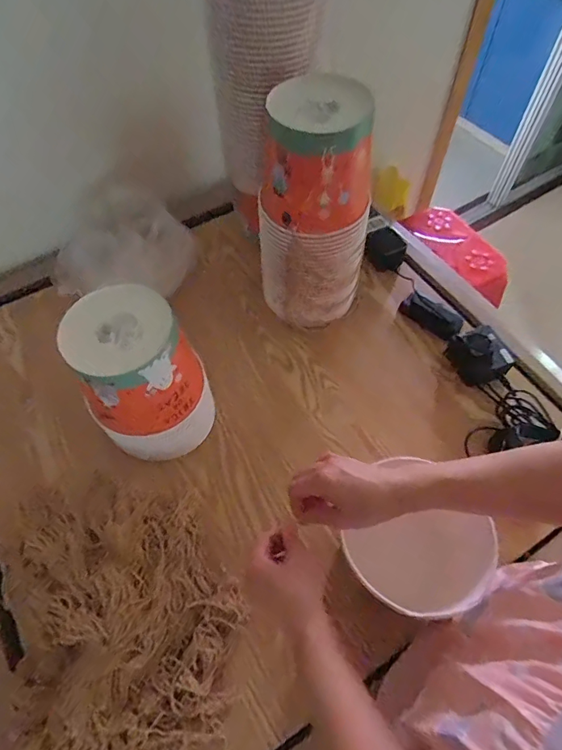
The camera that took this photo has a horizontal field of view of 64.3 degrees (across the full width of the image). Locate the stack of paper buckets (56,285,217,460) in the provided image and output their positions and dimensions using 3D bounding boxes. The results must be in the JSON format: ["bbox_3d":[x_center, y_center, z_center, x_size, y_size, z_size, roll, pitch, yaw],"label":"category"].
[{"bbox_3d":[-0.174,0.006,0.597,0.142,0.226,0.140,-25,61,-15],"label":"stack of paper buckets"}]

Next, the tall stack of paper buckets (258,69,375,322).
[{"bbox_3d":[0.051,-0.229,0.677,0.148,0.349,0.145,5,58,3],"label":"tall stack of paper buckets"}]

